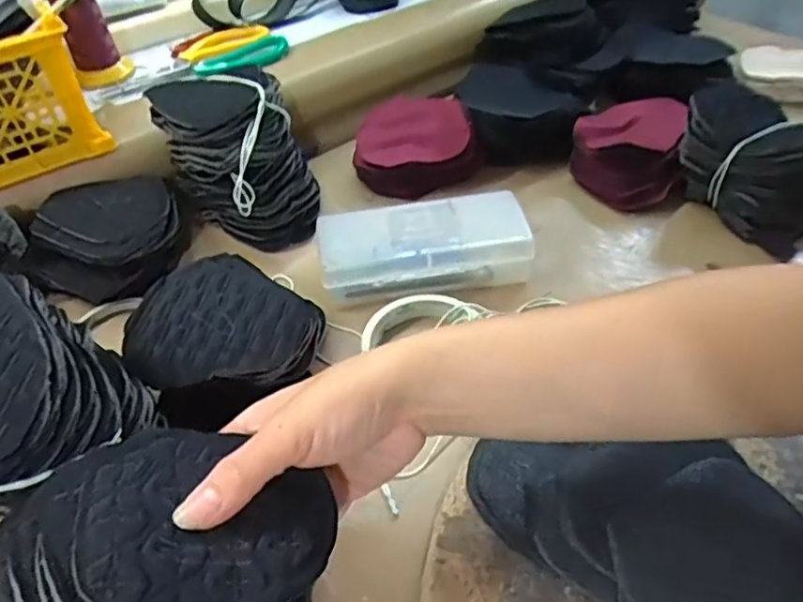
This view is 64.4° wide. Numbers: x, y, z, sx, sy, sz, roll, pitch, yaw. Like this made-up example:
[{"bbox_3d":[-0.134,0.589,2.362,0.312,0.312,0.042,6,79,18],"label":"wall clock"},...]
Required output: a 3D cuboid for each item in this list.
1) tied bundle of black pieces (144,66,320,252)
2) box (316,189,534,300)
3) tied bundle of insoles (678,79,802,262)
[{"bbox_3d":[-0.130,-0.126,0.543,0.107,0.127,0.100,30,54,31],"label":"tied bundle of black pieces"},{"bbox_3d":[0.018,-0.042,0.506,0.162,0.046,0.072,-8,44,-3],"label":"box"},{"bbox_3d":[0.304,-0.118,0.542,0.120,0.090,0.101,31,55,31],"label":"tied bundle of insoles"}]

